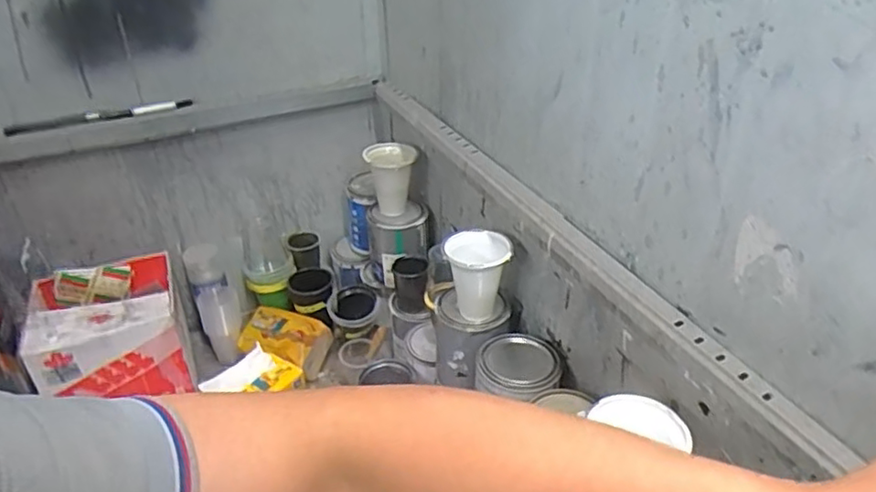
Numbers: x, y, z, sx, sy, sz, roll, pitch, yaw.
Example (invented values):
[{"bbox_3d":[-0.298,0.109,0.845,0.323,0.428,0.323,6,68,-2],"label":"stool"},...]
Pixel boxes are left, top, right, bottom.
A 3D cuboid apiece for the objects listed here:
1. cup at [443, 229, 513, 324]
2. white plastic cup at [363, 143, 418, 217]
[{"bbox_3d":[0.052,0.044,0.882,0.086,0.112,0.092,-3,33,-3],"label":"cup"},{"bbox_3d":[-0.081,-0.113,1.131,0.087,0.118,0.087,-2,33,-2],"label":"white plastic cup"}]

